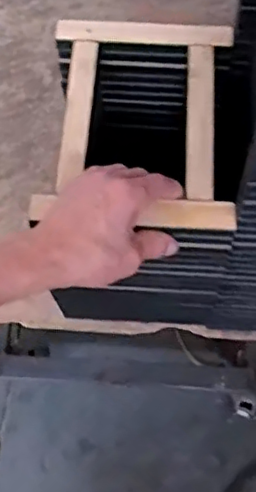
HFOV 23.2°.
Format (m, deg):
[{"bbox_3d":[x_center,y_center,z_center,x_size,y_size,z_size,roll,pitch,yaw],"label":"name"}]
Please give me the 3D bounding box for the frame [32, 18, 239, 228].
[{"bbox_3d":[0.012,-0.126,0.596,0.176,0.031,0.244,2,65,3],"label":"frame"}]

